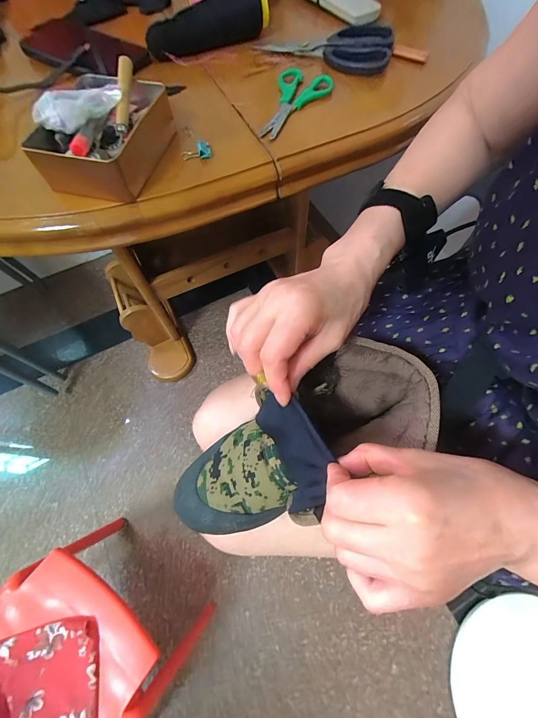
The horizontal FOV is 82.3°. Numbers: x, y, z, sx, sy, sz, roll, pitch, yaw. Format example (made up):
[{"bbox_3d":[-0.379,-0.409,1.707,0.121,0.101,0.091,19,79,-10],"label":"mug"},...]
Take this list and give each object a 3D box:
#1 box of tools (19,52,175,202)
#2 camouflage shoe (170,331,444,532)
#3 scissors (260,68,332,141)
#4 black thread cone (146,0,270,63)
[{"bbox_3d":[-0.157,-0.222,0.294,0.104,0.053,0.129,10,66,6],"label":"box of tools"},{"bbox_3d":[0.021,0.084,0.285,0.267,0.085,0.109,-33,67,11],"label":"camouflage shoe"},{"bbox_3d":[0.031,-0.286,0.343,0.060,0.011,0.125,15,67,8],"label":"scissors"},{"bbox_3d":[-0.079,-0.433,0.394,0.162,0.051,0.054,-24,67,-9],"label":"black thread cone"}]

